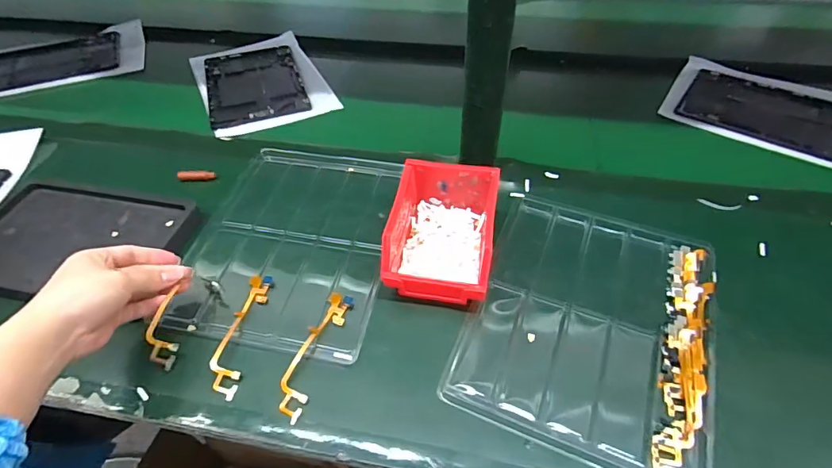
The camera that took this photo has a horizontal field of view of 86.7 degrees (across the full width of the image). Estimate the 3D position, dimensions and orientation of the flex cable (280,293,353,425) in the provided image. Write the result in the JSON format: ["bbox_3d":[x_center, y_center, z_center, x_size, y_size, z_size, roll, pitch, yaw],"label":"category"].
[{"bbox_3d":[-0.096,0.108,0.413,0.028,0.009,0.124,13,49,14],"label":"flex cable"}]

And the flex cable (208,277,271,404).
[{"bbox_3d":[-0.171,0.094,0.430,0.027,0.008,0.126,3,47,5],"label":"flex cable"}]

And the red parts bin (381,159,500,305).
[{"bbox_3d":[0.030,-0.008,0.473,0.104,0.073,0.161,7,47,8],"label":"red parts bin"}]

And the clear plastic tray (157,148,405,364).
[{"bbox_3d":[-0.133,0.000,0.513,0.219,0.014,0.281,7,50,8],"label":"clear plastic tray"}]

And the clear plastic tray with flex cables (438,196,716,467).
[{"bbox_3d":[0.172,0.080,0.432,0.216,0.018,0.259,17,50,17],"label":"clear plastic tray with flex cables"}]

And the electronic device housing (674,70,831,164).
[{"bbox_3d":[0.539,-0.184,0.668,0.235,0.011,0.164,28,54,25],"label":"electronic device housing"}]

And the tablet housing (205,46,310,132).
[{"bbox_3d":[-0.277,-0.259,0.759,0.153,0.011,0.244,-16,48,-13],"label":"tablet housing"}]

